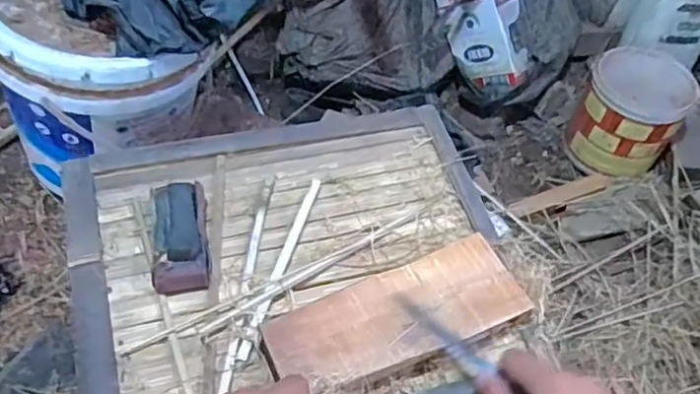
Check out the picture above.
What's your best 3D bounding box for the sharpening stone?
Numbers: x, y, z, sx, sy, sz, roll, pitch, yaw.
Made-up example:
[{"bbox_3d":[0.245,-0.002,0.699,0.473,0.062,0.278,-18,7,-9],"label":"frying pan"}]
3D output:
[{"bbox_3d":[-0.154,0.035,0.541,0.050,0.042,0.104,-5,52,-10],"label":"sharpening stone"}]

